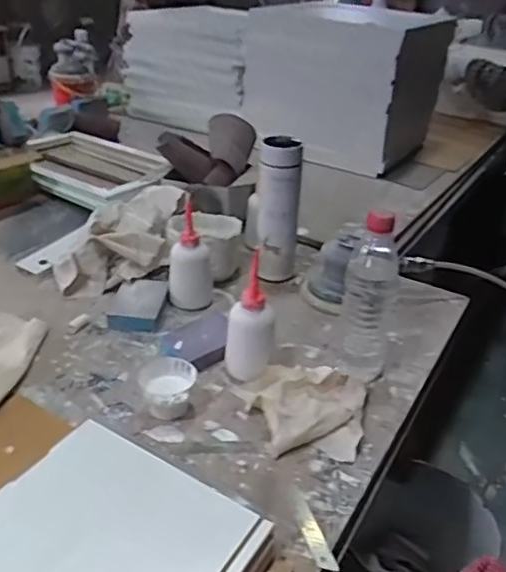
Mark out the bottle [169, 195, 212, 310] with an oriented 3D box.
[{"bbox_3d":[-0.092,-0.041,0.837,0.063,0.139,0.066,2,32,-3],"label":"bottle"}]

